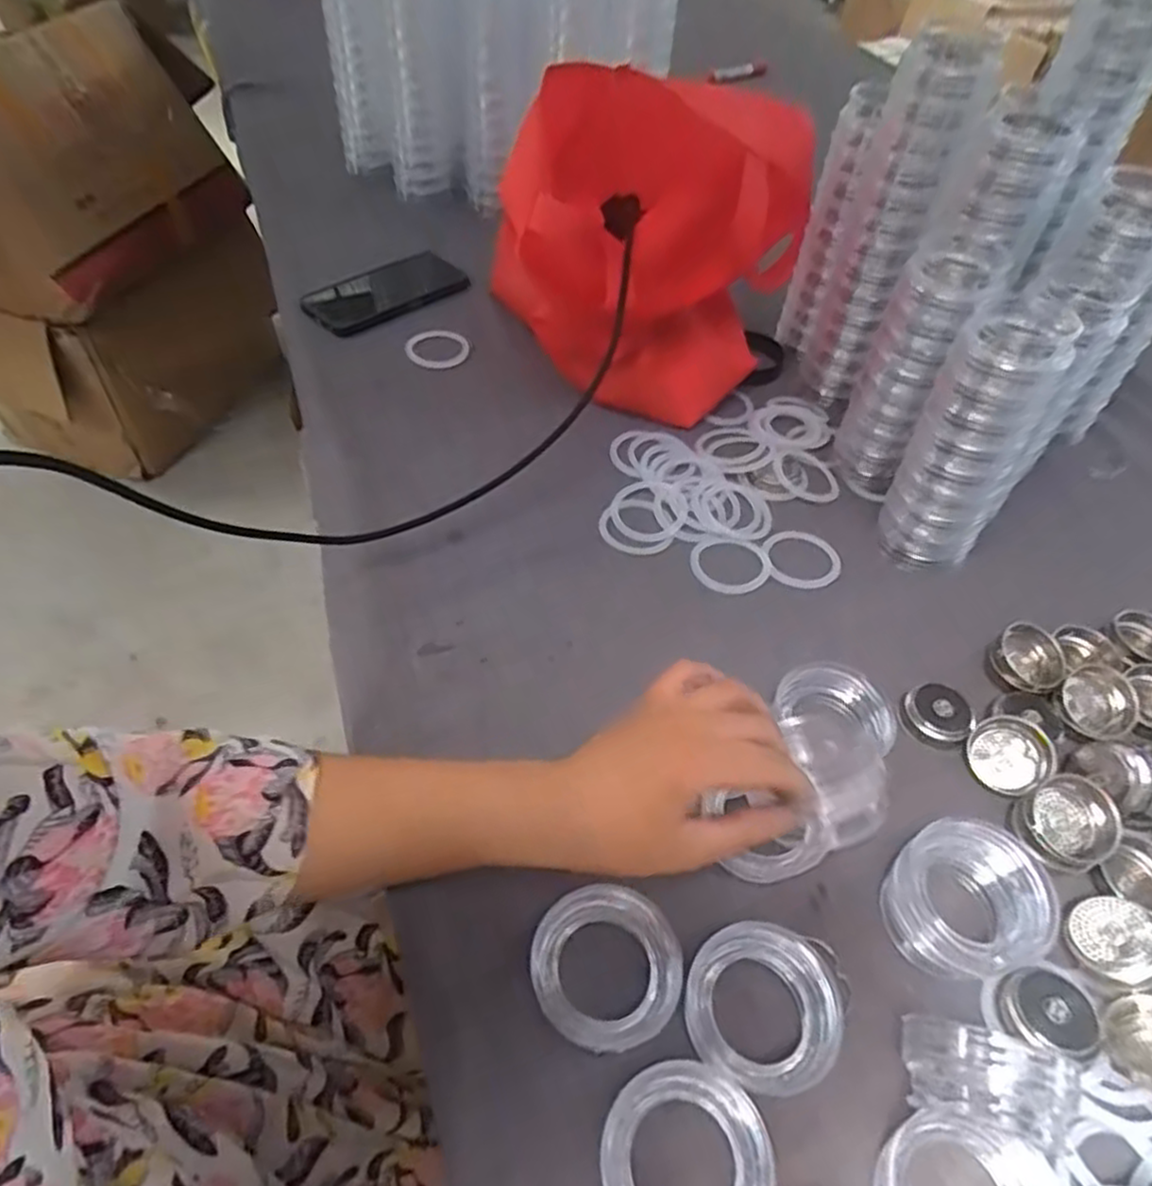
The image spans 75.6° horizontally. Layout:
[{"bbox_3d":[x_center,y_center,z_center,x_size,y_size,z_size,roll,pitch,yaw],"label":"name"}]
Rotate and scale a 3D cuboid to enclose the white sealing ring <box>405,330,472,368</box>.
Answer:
[{"bbox_3d":[-0.132,-0.236,0.714,0.057,0.011,0.053,5,59,-9],"label":"white sealing ring"}]

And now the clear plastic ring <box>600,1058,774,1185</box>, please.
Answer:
[{"bbox_3d":[0.045,0.239,0.311,0.067,0.024,0.069,1,51,-2],"label":"clear plastic ring"}]

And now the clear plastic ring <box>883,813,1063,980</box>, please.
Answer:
[{"bbox_3d":[0.198,0.155,0.375,0.069,0.046,0.067,1,51,-2],"label":"clear plastic ring"}]

